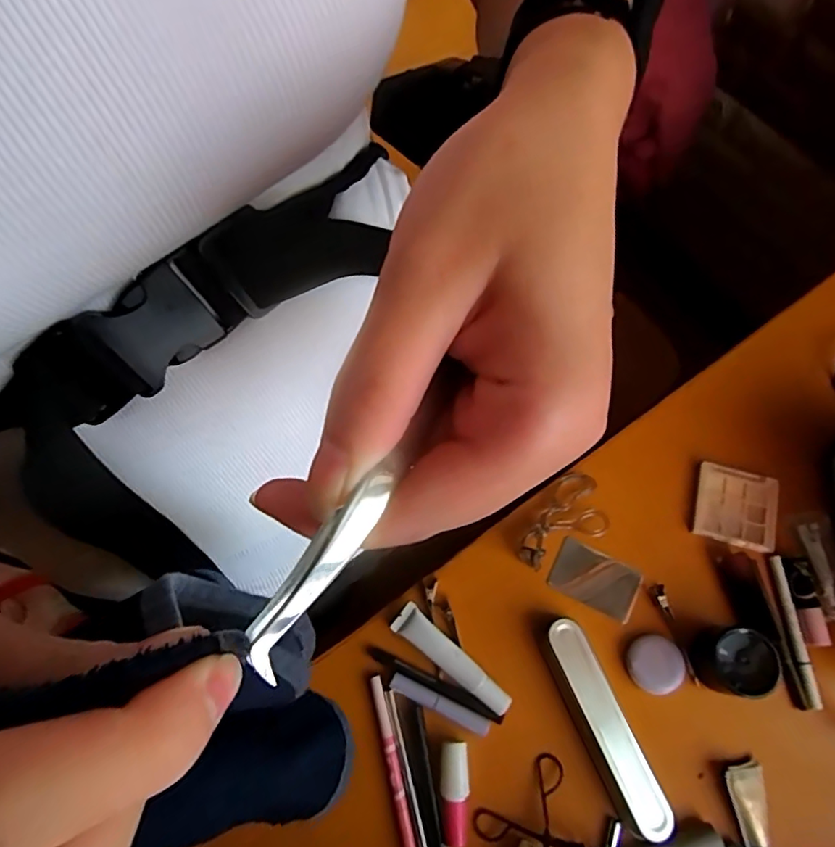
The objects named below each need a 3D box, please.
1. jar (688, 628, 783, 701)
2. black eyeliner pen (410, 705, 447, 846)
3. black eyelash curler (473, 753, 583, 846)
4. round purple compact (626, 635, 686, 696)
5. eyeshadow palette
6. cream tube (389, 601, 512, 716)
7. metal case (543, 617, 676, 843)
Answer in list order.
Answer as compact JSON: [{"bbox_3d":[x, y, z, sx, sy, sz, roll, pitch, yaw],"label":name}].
[{"bbox_3d":[0.257,0.193,0.445,0.056,0.040,0.049,11,69,7],"label":"jar"},{"bbox_3d":[0.009,0.300,0.441,0.015,0.009,0.130,-12,68,-2],"label":"black eyeliner pen"},{"bbox_3d":[0.088,0.314,0.427,0.081,0.024,0.079,-19,68,-5],"label":"black eyelash curler"},{"bbox_3d":[0.203,0.205,0.468,0.045,0.014,0.044,-1,68,2],"label":"round purple compact"},{"bbox_3d":[0.300,0.076,0.519,0.074,0.004,0.075,11,69,7],"label":"eyeshadow palette"},{"bbox_3d":[0.028,0.202,0.469,0.113,0.017,0.026,39,74,16],"label":"cream tube"},{"bbox_3d":[0.153,0.249,0.457,0.038,0.027,0.167,-22,68,-6],"label":"metal case"}]

